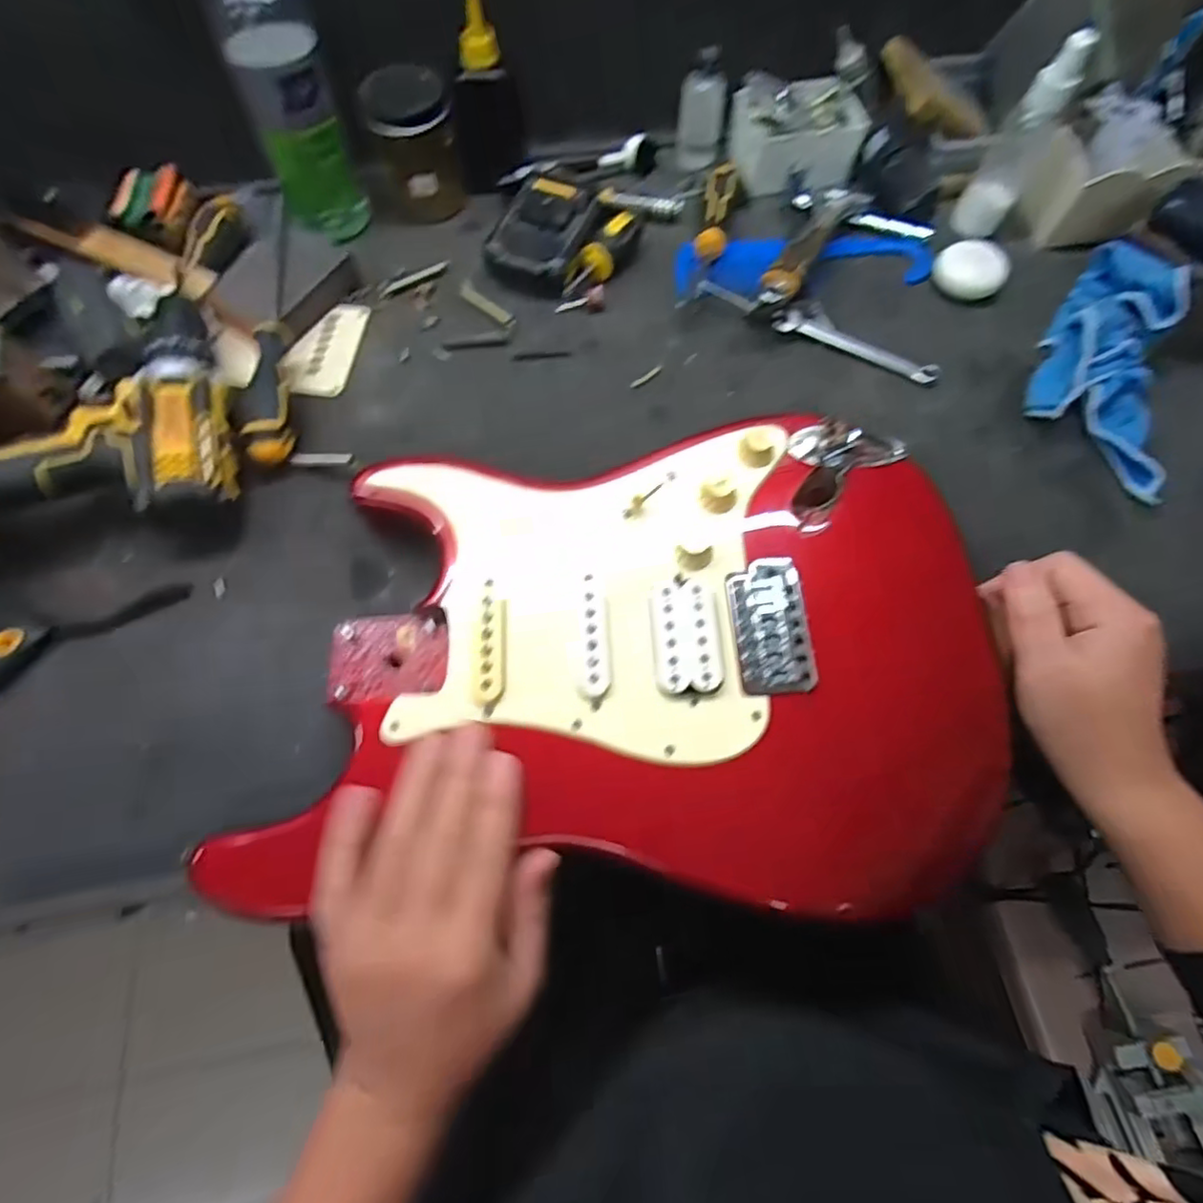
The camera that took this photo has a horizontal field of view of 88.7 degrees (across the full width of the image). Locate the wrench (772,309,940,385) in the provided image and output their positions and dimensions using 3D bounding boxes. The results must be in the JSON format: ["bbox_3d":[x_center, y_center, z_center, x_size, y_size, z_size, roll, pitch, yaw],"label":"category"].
[{"bbox_3d":[0.205,-0.204,0.493,0.130,0.011,0.022,28,72,8],"label":"wrench"}]

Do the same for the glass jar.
[{"bbox_3d":[-0.158,-0.388,0.527,0.066,0.090,0.066,1,70,-2],"label":"glass jar"}]

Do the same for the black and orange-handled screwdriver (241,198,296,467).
[{"bbox_3d":[-0.253,-0.212,0.479,0.031,0.035,0.248,-8,71,-4],"label":"black and orange-handled screwdriver"}]

